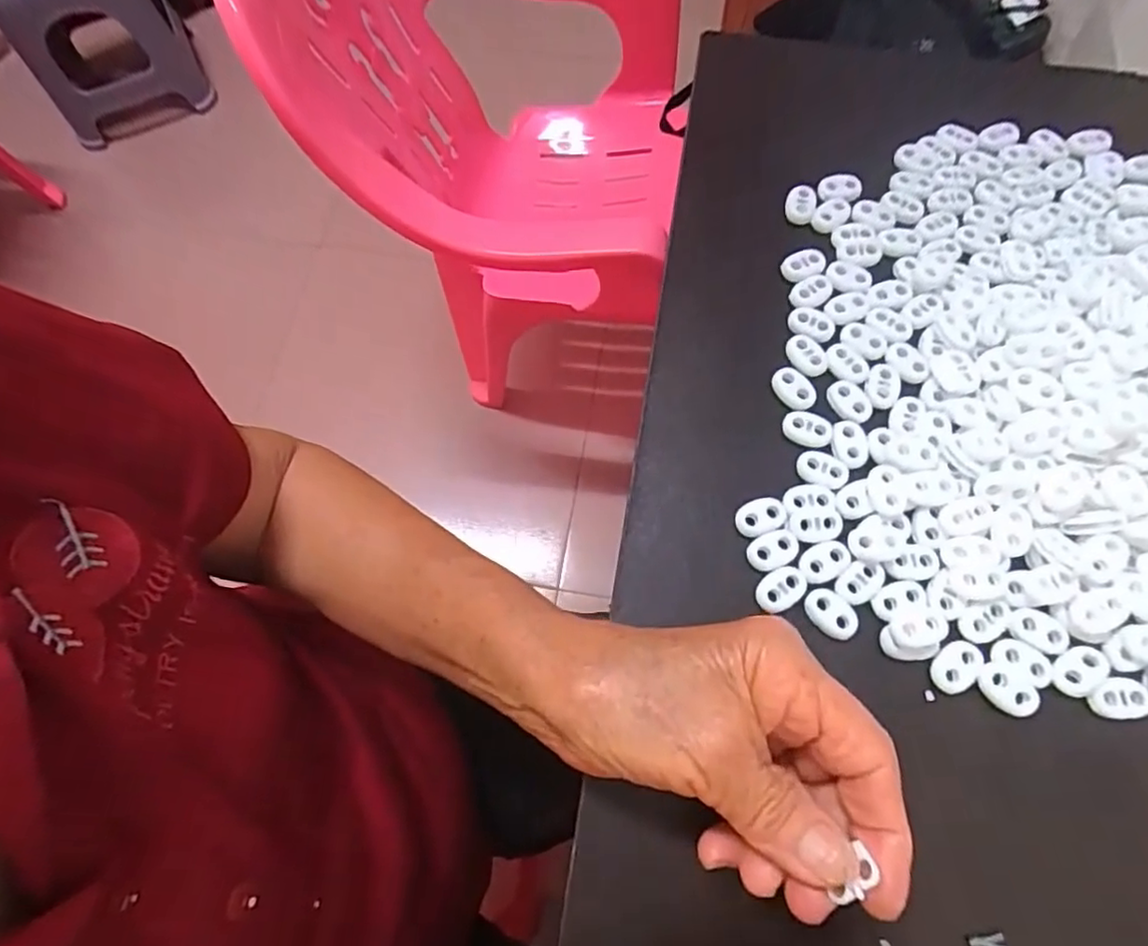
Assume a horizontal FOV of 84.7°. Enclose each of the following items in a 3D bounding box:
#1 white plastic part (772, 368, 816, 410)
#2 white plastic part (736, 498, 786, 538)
[{"bbox_3d":[0.104,-0.041,0.296,0.017,0.004,0.022,-29,71,-8],"label":"white plastic part"},{"bbox_3d":[0.082,0.019,0.274,0.022,0.004,0.015,-18,70,-4],"label":"white plastic part"}]

